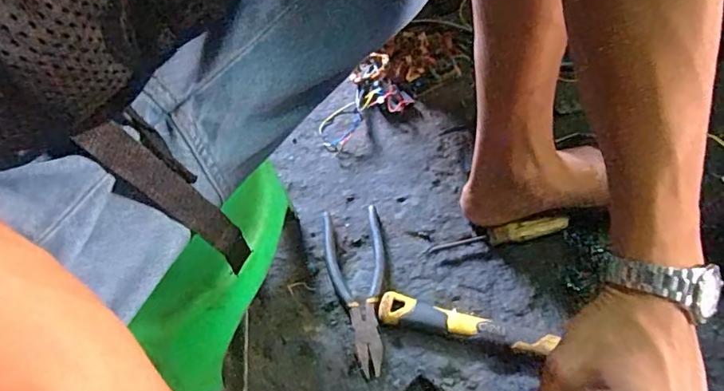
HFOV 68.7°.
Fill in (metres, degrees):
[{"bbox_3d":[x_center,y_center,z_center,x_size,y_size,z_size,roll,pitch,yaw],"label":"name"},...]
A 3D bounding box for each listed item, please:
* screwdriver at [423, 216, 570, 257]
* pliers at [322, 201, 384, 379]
[{"bbox_3d":[0.152,0.043,0.604,0.164,0.022,0.022,-6,57,0],"label":"screwdriver"},{"bbox_3d":[-0.004,0.100,0.587,0.065,0.015,0.192,-8,57,-1],"label":"pliers"}]

